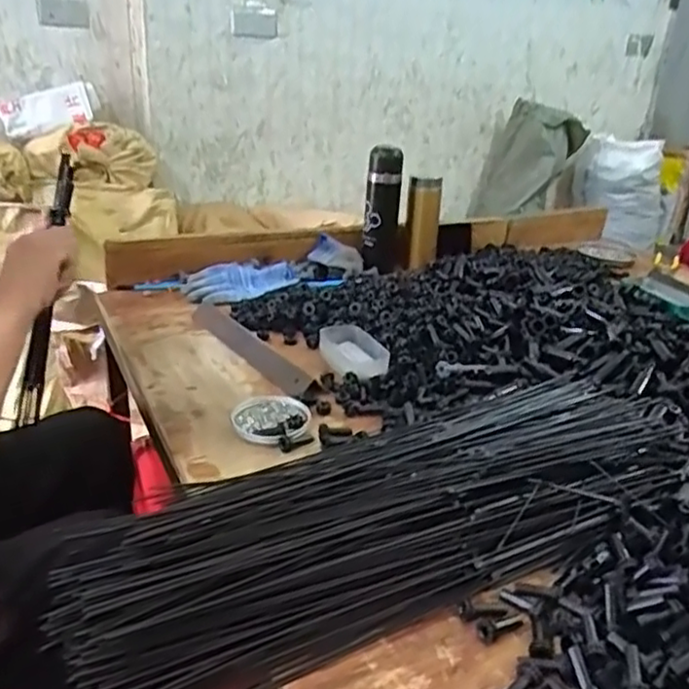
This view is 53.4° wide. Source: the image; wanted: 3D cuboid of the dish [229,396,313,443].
[{"bbox_3d":[-0.087,0.086,0.812,0.089,0.009,0.101,1,25,-7],"label":"dish"}]

